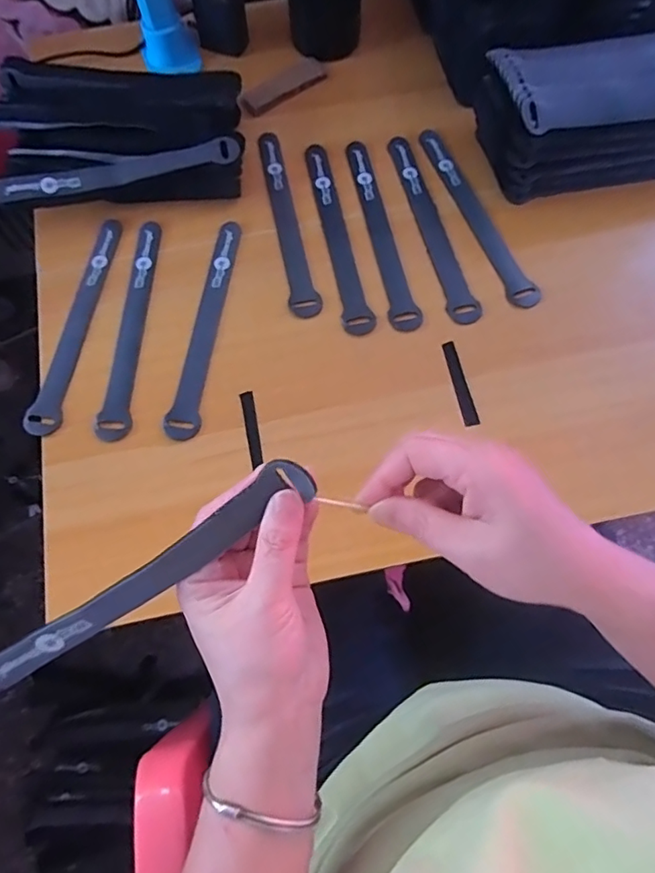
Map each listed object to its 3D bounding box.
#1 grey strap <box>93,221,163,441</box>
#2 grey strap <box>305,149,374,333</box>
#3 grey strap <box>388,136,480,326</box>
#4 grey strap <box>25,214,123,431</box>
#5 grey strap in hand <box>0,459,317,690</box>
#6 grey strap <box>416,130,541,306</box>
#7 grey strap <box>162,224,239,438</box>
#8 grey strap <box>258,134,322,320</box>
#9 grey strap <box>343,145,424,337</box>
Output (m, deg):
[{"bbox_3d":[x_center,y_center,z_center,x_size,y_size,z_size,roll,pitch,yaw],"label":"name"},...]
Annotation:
[{"bbox_3d":[-0.155,-0.091,0.429,0.027,0.004,0.198,1,67,4],"label":"grey strap"},{"bbox_3d":[0.008,-0.174,0.456,0.024,0.004,0.203,-11,67,-3],"label":"grey strap"},{"bbox_3d":[0.088,-0.182,0.455,0.023,0.004,0.202,-13,67,-2],"label":"grey strap"},{"bbox_3d":[-0.200,-0.095,0.433,0.029,0.004,0.199,7,68,3],"label":"grey strap"},{"bbox_3d":[-0.088,0.072,0.270,0.194,0.030,0.020,-35,78,8],"label":"grey strap in hand"},{"bbox_3d":[0.125,-0.193,0.458,0.023,0.004,0.204,-19,68,-4],"label":"grey strap"},{"bbox_3d":[-0.093,-0.091,0.426,0.027,0.005,0.197,4,67,11],"label":"grey strap"},{"bbox_3d":[-0.036,-0.189,0.464,0.023,0.004,0.205,-13,67,-2],"label":"grey strap"},{"bbox_3d":[0.045,-0.176,0.456,0.023,0.004,0.201,-11,67,0],"label":"grey strap"}]

